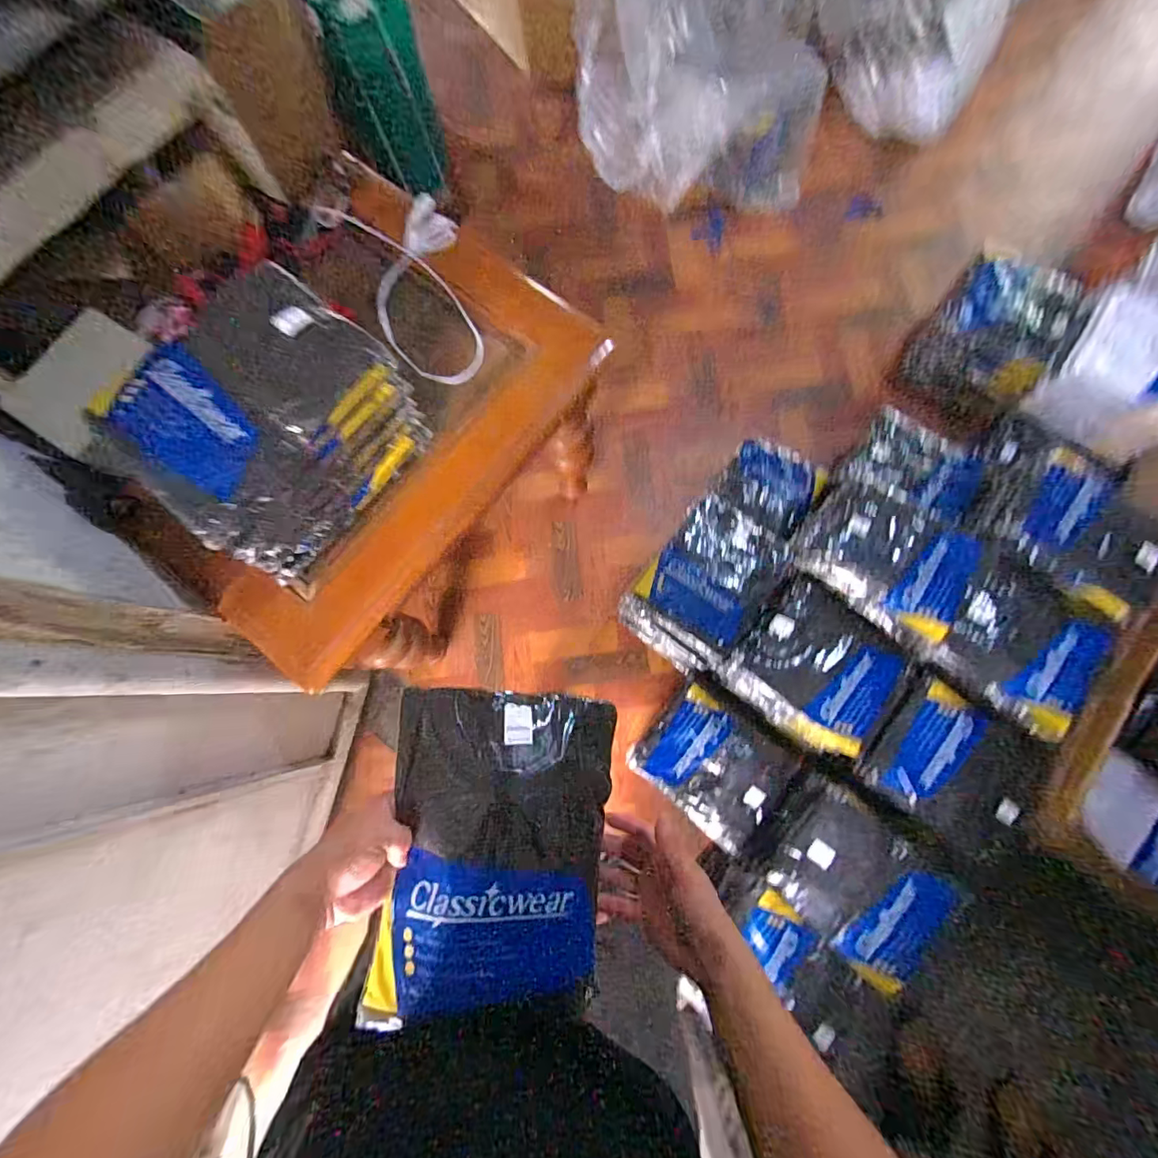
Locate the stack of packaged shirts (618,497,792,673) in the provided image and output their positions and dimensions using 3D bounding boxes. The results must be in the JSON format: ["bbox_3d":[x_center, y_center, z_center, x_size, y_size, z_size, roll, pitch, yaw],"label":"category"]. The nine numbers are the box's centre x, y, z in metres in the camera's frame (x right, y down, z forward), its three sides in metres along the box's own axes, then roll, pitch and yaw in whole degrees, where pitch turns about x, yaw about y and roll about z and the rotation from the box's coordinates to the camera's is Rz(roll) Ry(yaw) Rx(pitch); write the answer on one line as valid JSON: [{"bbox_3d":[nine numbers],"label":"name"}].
[{"bbox_3d":[0.262,0.022,1.120,0.225,0.263,0.290,39,80,6],"label":"stack of packaged shirts"}]

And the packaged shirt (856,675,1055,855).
[{"bbox_3d":[0.693,0.350,0.947,0.293,0.052,0.238,32,80,5],"label":"packaged shirt"}]

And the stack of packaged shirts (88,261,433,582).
[{"bbox_3d":[-0.374,-0.185,0.637,0.216,0.193,0.282,39,80,6],"label":"stack of packaged shirts"}]

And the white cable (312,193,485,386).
[{"bbox_3d":[-0.247,-0.467,0.788,0.183,0.040,0.380,-30,81,-7],"label":"white cable"}]

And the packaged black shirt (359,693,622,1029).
[{"bbox_3d":[-0.067,0.237,0.459,0.198,0.053,0.258,4,79,-1],"label":"packaged black shirt"}]

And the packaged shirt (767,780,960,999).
[{"bbox_3d":[0.495,0.531,0.903,0.266,0.054,0.229,39,78,14],"label":"packaged shirt"}]

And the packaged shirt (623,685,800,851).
[{"bbox_3d":[0.284,0.378,1.068,0.280,0.055,0.249,40,80,6],"label":"packaged shirt"}]

